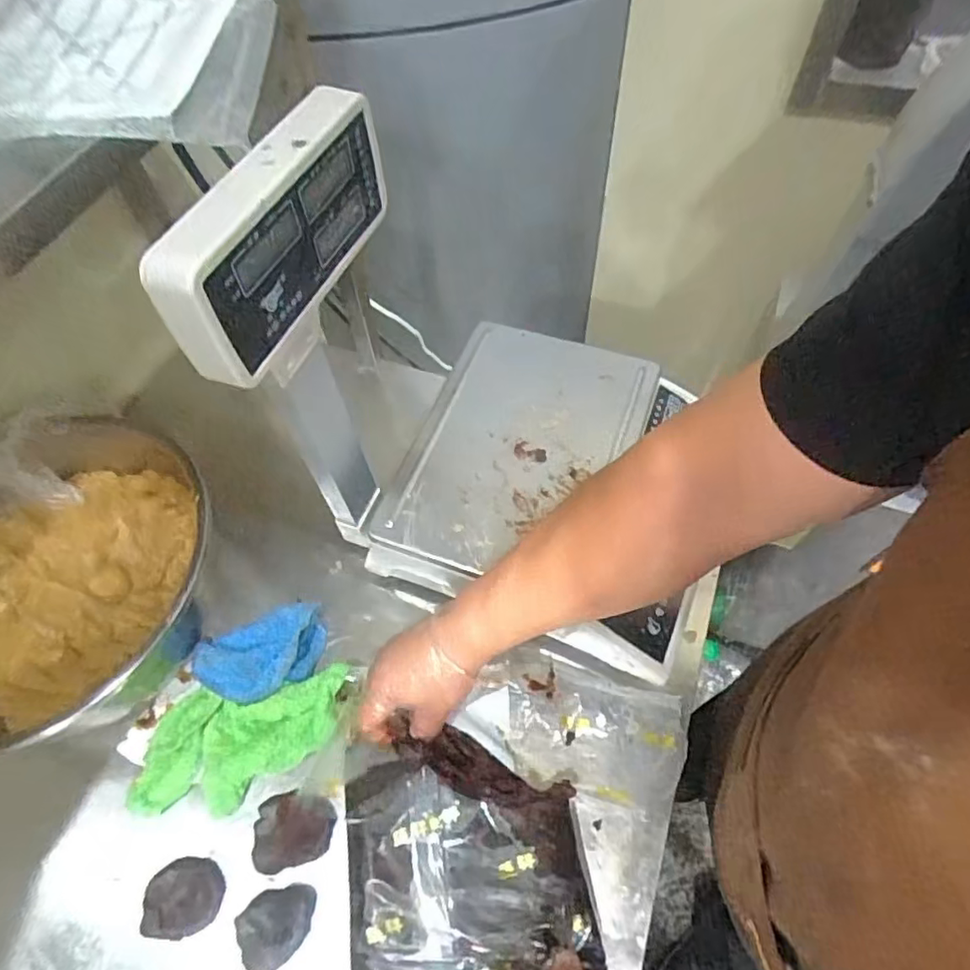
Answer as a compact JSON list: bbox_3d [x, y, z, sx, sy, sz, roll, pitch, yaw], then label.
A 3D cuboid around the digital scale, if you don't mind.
[{"bbox_3d":[0.020,-0.094,0.527,0.322,0.383,0.297,18,62,13],"label":"digital scale"}]

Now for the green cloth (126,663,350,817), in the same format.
[{"bbox_3d":[-0.237,0.248,0.577,0.210,0.032,0.115,-6,59,-1],"label":"green cloth"}]

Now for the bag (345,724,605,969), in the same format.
[{"bbox_3d":[-0.009,0.352,0.478,0.189,0.063,0.313,-8,59,-2],"label":"bag"}]

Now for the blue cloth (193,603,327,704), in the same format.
[{"bbox_3d":[-0.223,0.171,0.608,0.131,0.051,0.073,-35,64,-17],"label":"blue cloth"}]

